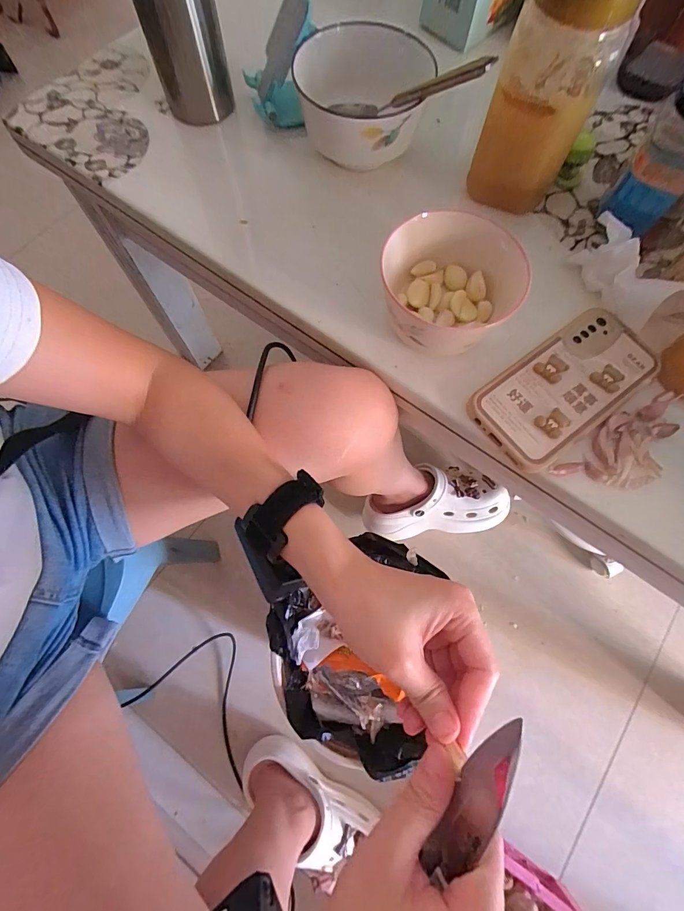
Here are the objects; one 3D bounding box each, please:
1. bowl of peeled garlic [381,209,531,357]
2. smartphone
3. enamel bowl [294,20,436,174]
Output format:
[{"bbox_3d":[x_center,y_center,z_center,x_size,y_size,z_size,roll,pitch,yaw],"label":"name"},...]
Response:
[{"bbox_3d":[0.092,-0.136,0.329,0.116,0.057,0.108,0,72,-1],"label":"bowl of peeled garlic"},{"bbox_3d":[0.185,-0.057,0.330,0.160,0.014,0.078,-35,75,-11],"label":"smartphone"},{"bbox_3d":[0.020,-0.340,0.388,0.121,0.063,0.137,2,72,0],"label":"enamel bowl"}]

